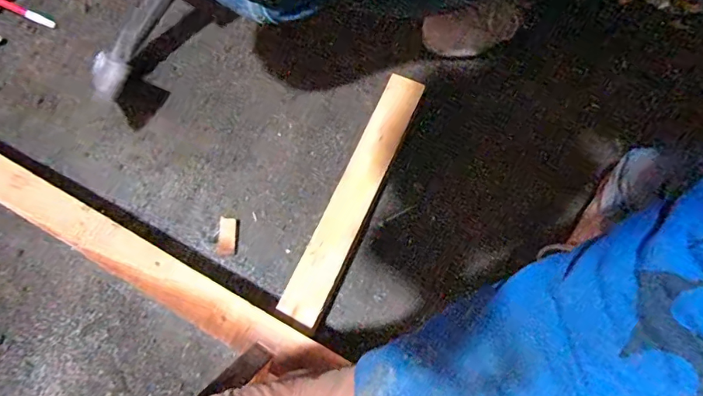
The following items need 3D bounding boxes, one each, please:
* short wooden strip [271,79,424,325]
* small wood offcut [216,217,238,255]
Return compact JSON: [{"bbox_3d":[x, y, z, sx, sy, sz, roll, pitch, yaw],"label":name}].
[{"bbox_3d":[0.004,-0.009,0.513,0.042,0.012,0.299,23,74,10],"label":"short wooden strip"},{"bbox_3d":[-0.149,0.046,0.557,0.023,0.005,0.045,3,74,1],"label":"small wood offcut"}]

